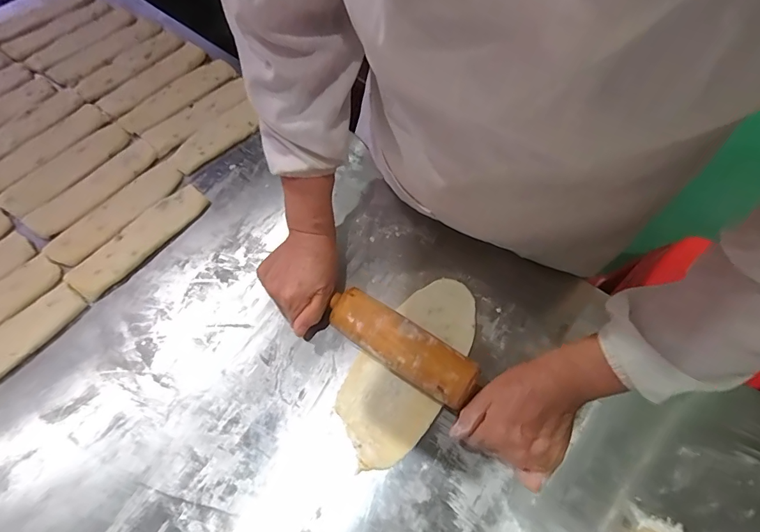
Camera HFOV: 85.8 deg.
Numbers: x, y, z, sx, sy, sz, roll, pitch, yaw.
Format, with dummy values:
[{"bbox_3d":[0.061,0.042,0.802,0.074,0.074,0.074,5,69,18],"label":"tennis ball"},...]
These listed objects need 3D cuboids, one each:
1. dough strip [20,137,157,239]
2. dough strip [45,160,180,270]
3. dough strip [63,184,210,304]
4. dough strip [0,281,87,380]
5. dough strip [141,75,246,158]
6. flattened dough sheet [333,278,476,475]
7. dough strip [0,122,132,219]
[{"bbox_3d":[-0.408,-0.114,0.585,0.059,0.004,0.189,35,68,15],"label":"dough strip"},{"bbox_3d":[-0.361,-0.075,0.564,0.059,0.004,0.192,35,68,15],"label":"dough strip"},{"bbox_3d":[-0.318,-0.037,0.546,0.061,0.008,0.193,36,68,16],"label":"dough strip"},{"bbox_3d":[-0.438,0.096,0.476,0.058,0.009,0.183,37,69,16],"label":"dough strip"},{"bbox_3d":[-0.287,-0.240,0.645,0.058,0.008,0.177,41,70,18],"label":"dough strip"},{"bbox_3d":[0.036,0.111,0.474,0.102,0.007,0.231,31,67,14],"label":"flattened dough sheet"},{"bbox_3d":[-0.456,-0.145,0.597,0.065,0.006,0.190,33,67,14],"label":"dough strip"}]

